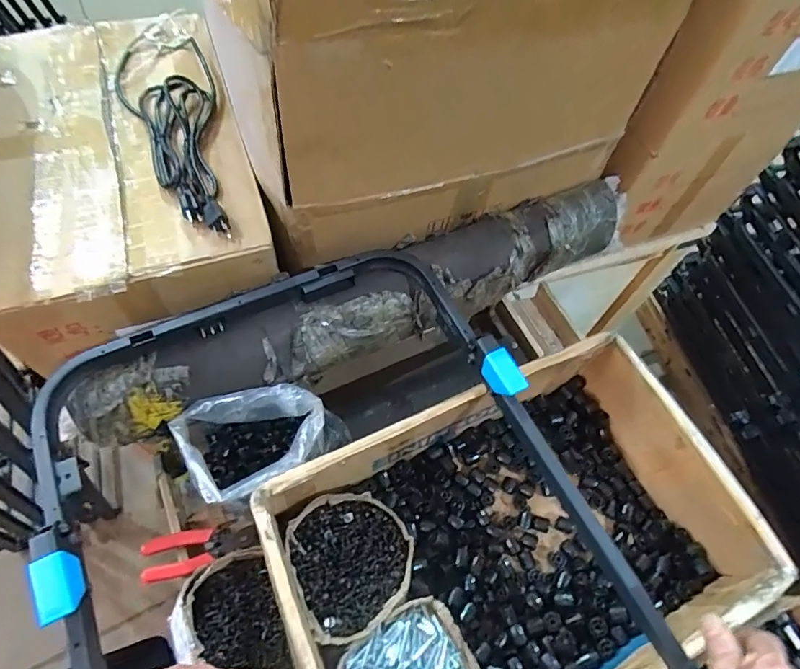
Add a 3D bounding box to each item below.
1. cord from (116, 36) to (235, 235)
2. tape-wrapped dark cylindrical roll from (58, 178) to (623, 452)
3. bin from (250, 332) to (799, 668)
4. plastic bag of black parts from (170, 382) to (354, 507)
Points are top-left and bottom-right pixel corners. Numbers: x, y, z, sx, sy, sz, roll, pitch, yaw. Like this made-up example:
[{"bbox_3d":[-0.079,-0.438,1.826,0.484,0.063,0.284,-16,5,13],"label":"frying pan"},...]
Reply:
[{"bbox_3d":[-0.310,-0.304,0.703,0.138,0.027,0.452,-23,64,-16],"label":"cord"},{"bbox_3d":[-0.017,-0.048,0.695,0.843,0.103,0.128,-25,65,-17],"label":"tape-wrapped dark cylindrical roll"},{"bbox_3d":[0.133,0.262,0.606,0.519,0.165,0.355,-22,64,-15],"label":"bin"},{"bbox_3d":[-0.188,0.140,0.648,0.177,0.113,0.134,-25,65,-17],"label":"plastic bag of black parts"}]

